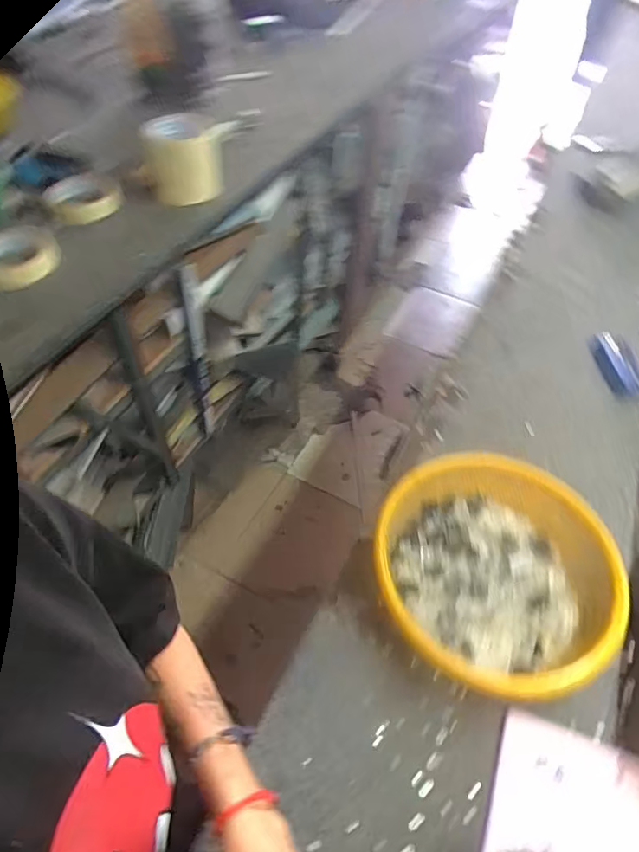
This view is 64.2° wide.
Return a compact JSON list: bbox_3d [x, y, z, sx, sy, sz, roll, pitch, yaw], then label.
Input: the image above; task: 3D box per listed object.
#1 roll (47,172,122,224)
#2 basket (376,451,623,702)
[{"bbox_3d":[-0.333,-0.323,0.724,0.097,0.029,0.097,2,52,-2],"label":"roll"},{"bbox_3d":[0.168,0.147,0.513,0.218,0.093,0.220,2,52,-2],"label":"basket"}]

